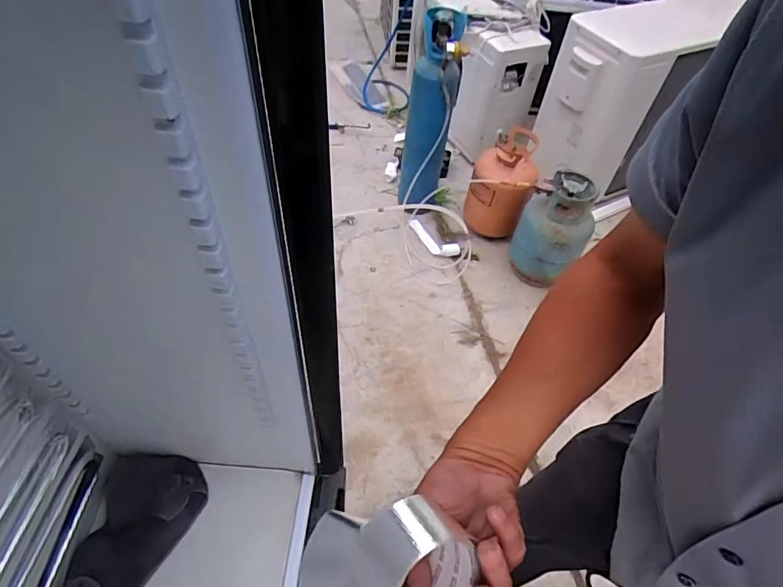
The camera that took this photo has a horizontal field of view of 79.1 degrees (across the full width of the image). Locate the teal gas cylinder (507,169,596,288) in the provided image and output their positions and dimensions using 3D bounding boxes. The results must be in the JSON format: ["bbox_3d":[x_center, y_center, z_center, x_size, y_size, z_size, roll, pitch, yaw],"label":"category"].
[{"bbox_3d":[0.554,-0.195,1.647,0.223,0.398,0.205,26,54,15],"label":"teal gas cylinder"}]

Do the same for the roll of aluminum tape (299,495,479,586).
[{"bbox_3d":[-0.016,0.203,0.339,0.145,0.076,0.098,2,51,2],"label":"roll of aluminum tape"}]

